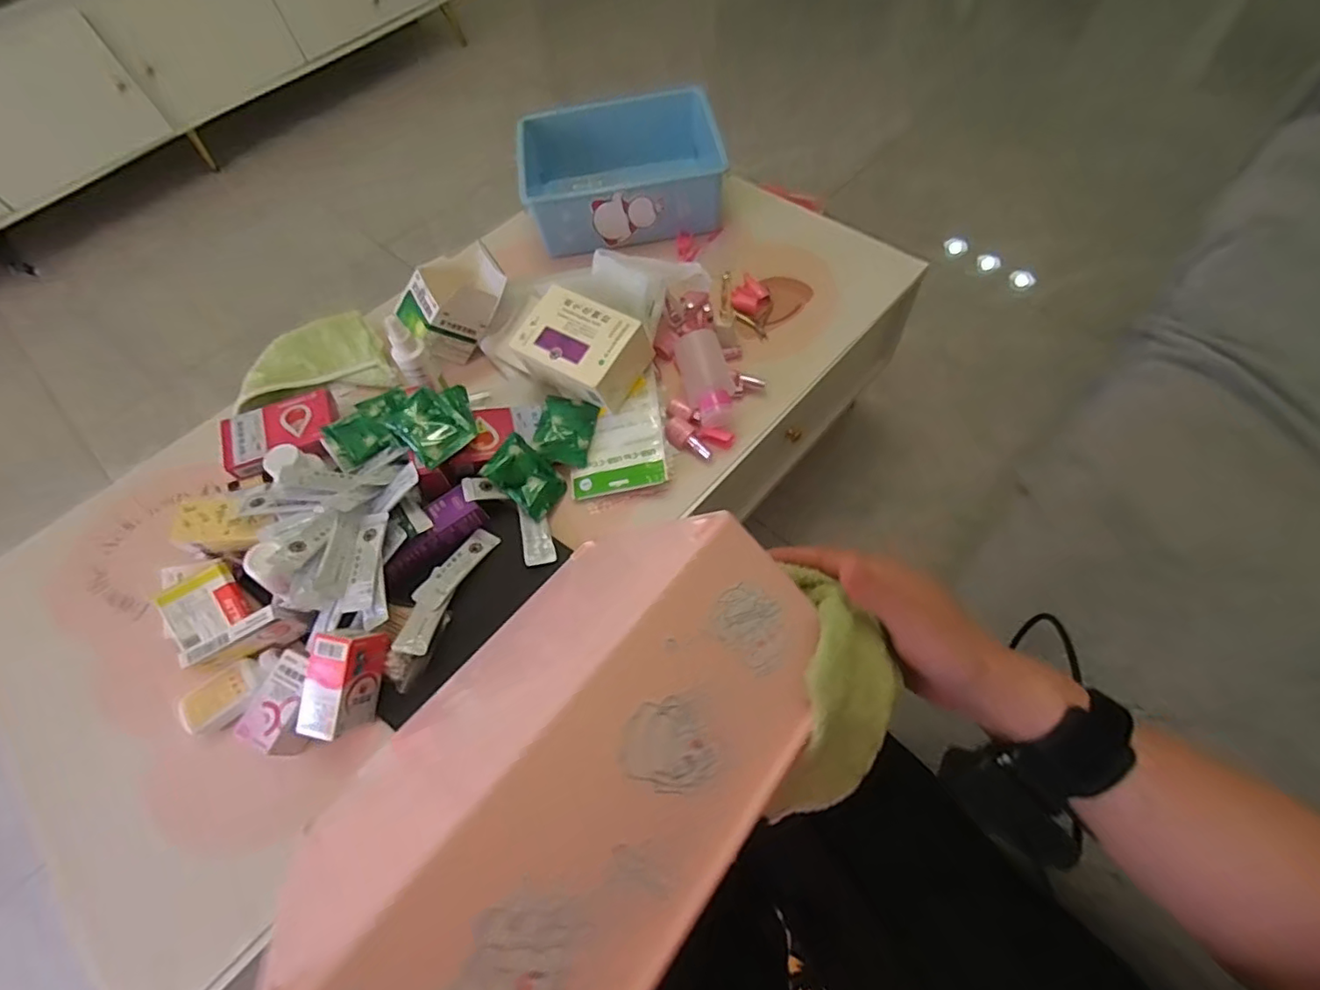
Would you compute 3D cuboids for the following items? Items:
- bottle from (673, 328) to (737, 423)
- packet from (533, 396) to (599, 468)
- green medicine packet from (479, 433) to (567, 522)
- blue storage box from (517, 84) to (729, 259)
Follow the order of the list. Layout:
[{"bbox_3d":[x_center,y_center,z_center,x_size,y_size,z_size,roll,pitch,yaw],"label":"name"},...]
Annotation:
[{"bbox_3d":[0.058,-0.147,0.725,0.060,0.050,0.117,-22,69,14],"label":"bottle"},{"bbox_3d":[-0.117,-0.081,0.727,0.065,0.026,0.092,5,61,7],"label":"packet"},{"bbox_3d":[-0.156,-0.021,0.681,0.089,0.012,0.065,45,62,-16],"label":"green medicine packet"},{"bbox_3d":[-0.059,-0.526,0.958,0.314,0.122,0.260,-11,60,-2],"label":"blue storage box"}]

